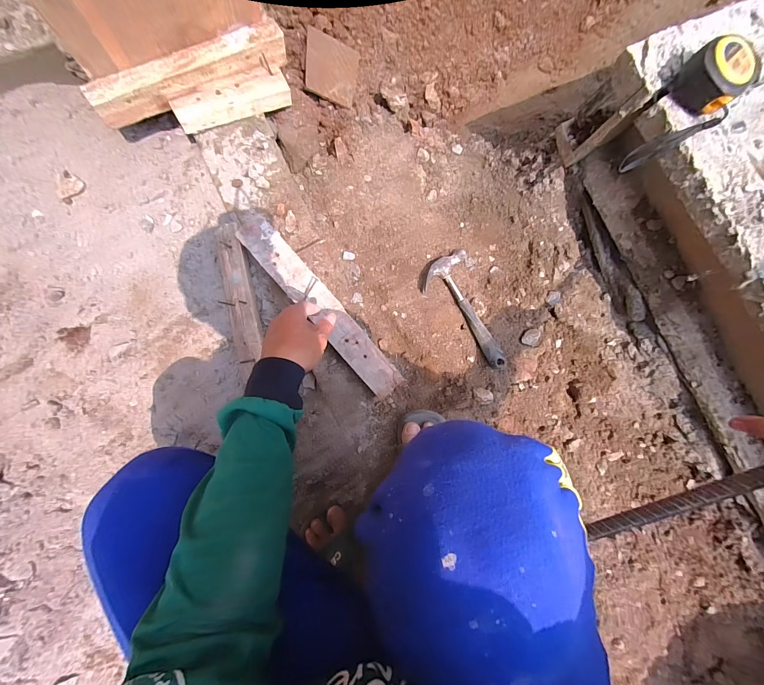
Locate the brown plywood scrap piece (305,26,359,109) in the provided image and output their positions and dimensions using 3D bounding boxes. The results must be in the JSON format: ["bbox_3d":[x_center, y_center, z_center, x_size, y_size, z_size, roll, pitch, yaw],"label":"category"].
[{"bbox_3d":[-0.107,-0.585,0.692,0.110,0.014,0.131,7,87,-25],"label":"brown plywood scrap piece"}]

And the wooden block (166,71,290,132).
[{"bbox_3d":[-0.276,-0.453,0.603,0.213,0.046,0.057,-27,90,-8],"label":"wooden block"}]

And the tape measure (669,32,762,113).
[{"bbox_3d":[0.427,-0.342,0.416,0.063,0.056,0.075,-42,93,-11],"label":"tape measure"}]

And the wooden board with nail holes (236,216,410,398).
[{"bbox_3d":[-0.105,-0.060,0.568,0.062,0.013,0.376,-41,91,-8],"label":"wooden board with nail holes"}]

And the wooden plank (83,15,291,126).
[{"bbox_3d":[-0.331,-0.474,0.568,0.343,0.055,0.050,-28,91,-11],"label":"wooden plank"}]

